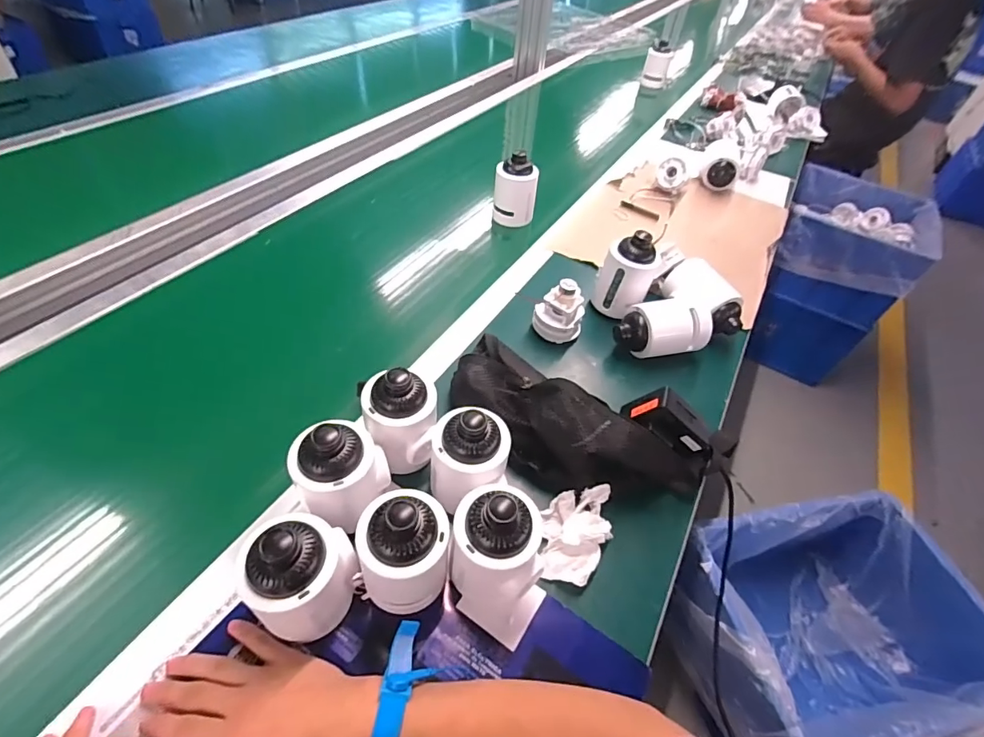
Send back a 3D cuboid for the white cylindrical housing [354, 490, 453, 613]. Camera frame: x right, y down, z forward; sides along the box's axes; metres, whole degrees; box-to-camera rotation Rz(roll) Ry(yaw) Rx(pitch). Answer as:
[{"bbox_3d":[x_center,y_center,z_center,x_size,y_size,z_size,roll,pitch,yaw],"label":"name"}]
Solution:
[{"bbox_3d":[-0.076,0.156,0.411,0.073,0.129,0.071,4,48,-4],"label":"white cylindrical housing"}]

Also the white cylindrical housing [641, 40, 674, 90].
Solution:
[{"bbox_3d":[0.508,-0.923,1.438,0.084,0.111,0.079,18,49,9],"label":"white cylindrical housing"}]

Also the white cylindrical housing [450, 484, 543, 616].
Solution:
[{"bbox_3d":[0.005,0.162,0.422,0.083,0.121,0.080,36,54,23],"label":"white cylindrical housing"}]

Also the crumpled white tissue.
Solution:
[{"bbox_3d":[0.088,0.170,0.485,0.077,0.034,0.096,8,48,0],"label":"crumpled white tissue"}]

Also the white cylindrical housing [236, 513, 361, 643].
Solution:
[{"bbox_3d":[-0.156,0.170,0.387,0.066,0.114,0.079,16,48,7],"label":"white cylindrical housing"}]

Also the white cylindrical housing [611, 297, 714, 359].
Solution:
[{"bbox_3d":[0.242,-0.053,0.667,0.124,0.075,0.066,-6,49,-12],"label":"white cylindrical housing"}]

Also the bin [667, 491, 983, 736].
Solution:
[{"bbox_3d":[0.700,0.584,1.059,0.581,0.338,0.456,-2,48,-9],"label":"bin"}]

